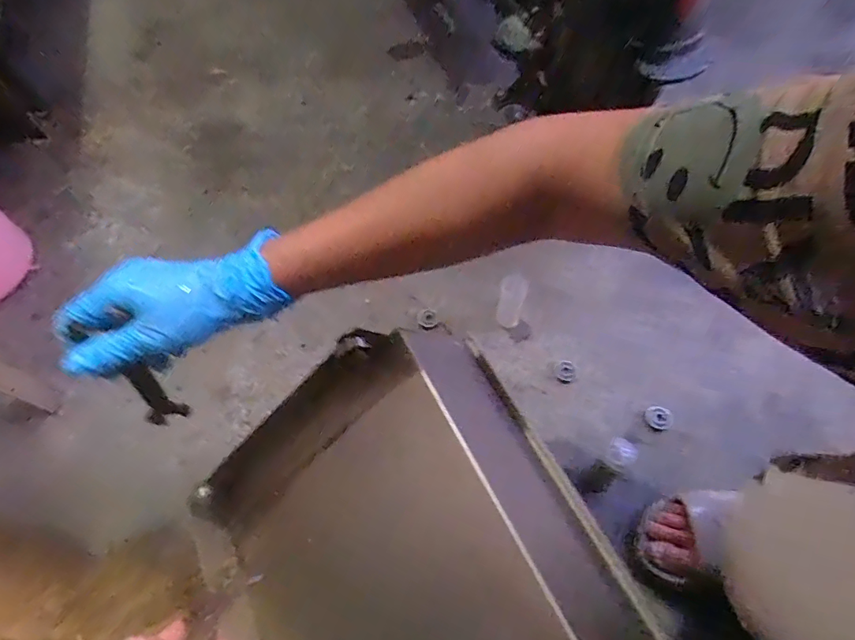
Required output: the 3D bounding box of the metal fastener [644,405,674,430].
[{"bbox_3d":[0.322,0.135,0.661,0.036,0.008,0.034,-1,61,2],"label":"metal fastener"}]

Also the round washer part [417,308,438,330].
[{"bbox_3d":[0.000,-0.001,0.751,0.033,0.016,0.031,6,61,5],"label":"round washer part"}]

